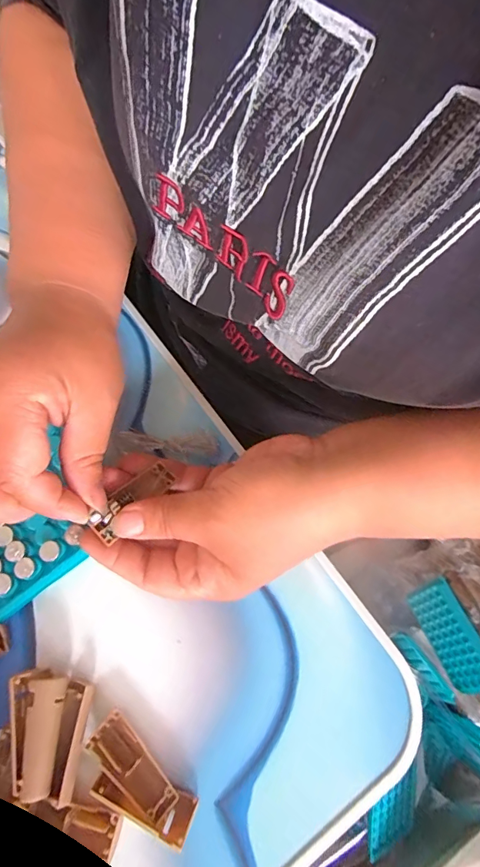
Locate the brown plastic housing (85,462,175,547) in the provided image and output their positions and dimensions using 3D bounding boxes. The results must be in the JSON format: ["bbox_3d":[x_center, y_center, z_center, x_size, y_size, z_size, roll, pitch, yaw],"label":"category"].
[{"bbox_3d":[-0.058,0.035,0.225,0.015,0.009,0.047,37,57,13],"label":"brown plastic housing"}]

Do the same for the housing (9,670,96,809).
[{"bbox_3d":[-0.096,0.149,0.213,0.036,0.022,0.051,7,69,3],"label":"housing"}]

